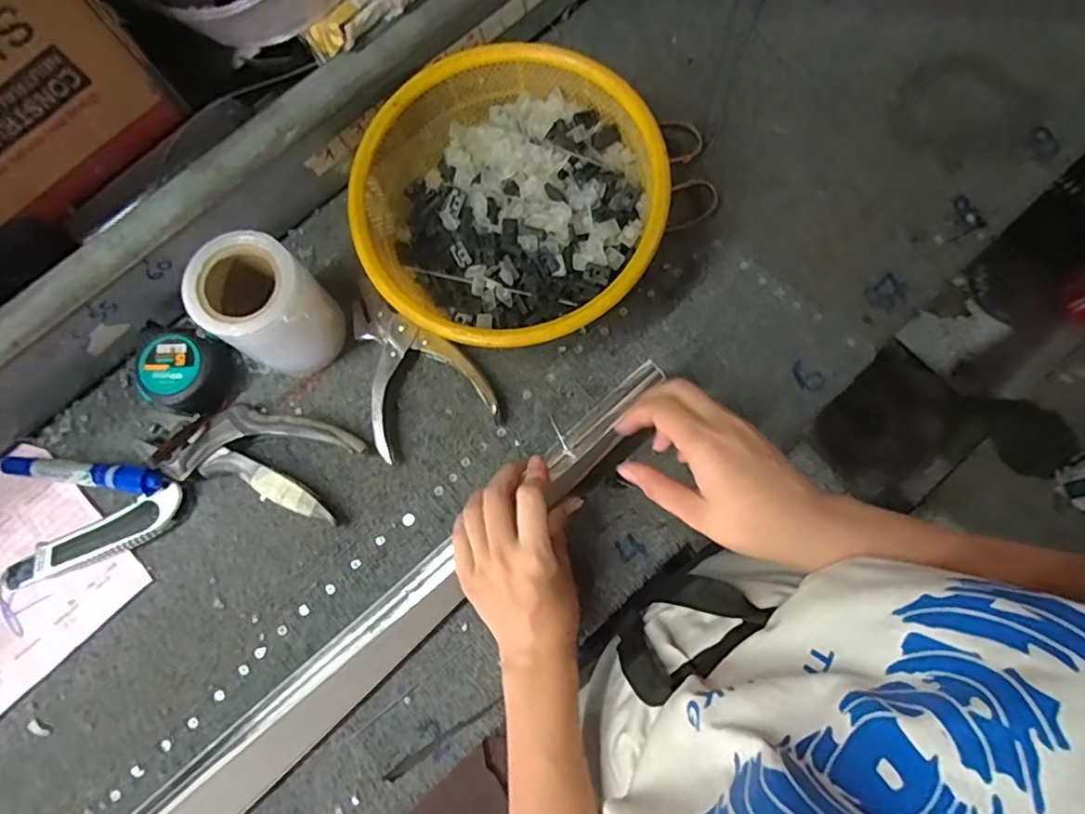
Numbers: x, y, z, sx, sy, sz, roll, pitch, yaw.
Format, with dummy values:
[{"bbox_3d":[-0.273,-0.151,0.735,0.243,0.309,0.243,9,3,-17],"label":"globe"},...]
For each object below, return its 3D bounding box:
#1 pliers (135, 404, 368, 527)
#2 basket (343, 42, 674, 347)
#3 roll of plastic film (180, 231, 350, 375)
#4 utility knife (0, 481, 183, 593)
[{"bbox_3d":[-0.227,0.035,0.474,0.161,0.029,0.069,15,79,4],"label":"pliers"},{"bbox_3d":[-0.026,-0.153,0.477,0.223,0.090,0.227,0,78,1],"label":"basket"},{"bbox_3d":[-0.202,-0.073,0.456,0.071,0.107,0.072,0,78,1],"label":"roll of plastic film"},{"bbox_3d":[-0.344,0.103,0.462,0.145,0.013,0.030,-24,79,-4],"label":"utility knife"}]

